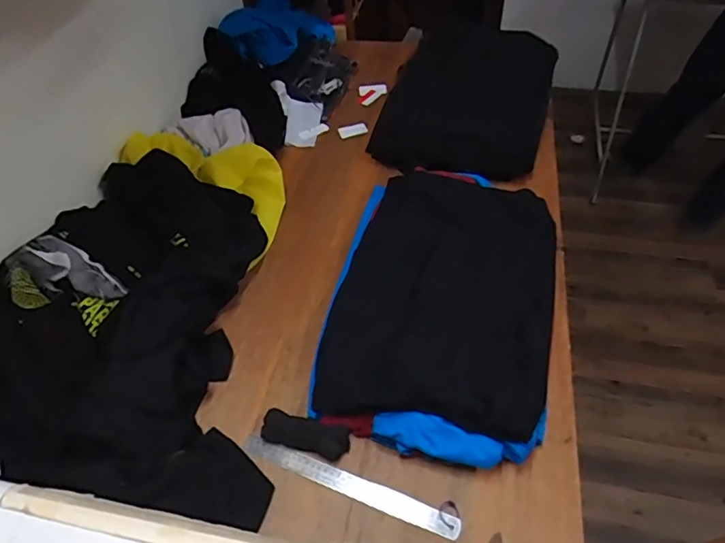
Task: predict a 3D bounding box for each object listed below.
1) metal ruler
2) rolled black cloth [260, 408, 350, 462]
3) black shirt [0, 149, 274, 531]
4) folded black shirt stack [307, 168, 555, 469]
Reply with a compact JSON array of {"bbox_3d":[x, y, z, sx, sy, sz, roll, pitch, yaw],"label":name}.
[{"bbox_3d":[-0.022,0.296,0.738,0.320,0.006,0.032,17,63,17],"label":"metal ruler"},{"bbox_3d":[-0.082,0.239,0.774,0.127,0.029,0.044,11,52,12],"label":"rolled black cloth"},{"bbox_3d":[-0.349,0.047,0.867,0.464,0.149,0.557,4,50,6],"label":"black shirt"},{"bbox_3d":[0.141,0.026,0.900,0.351,0.083,0.568,9,51,11],"label":"folded black shirt stack"}]

